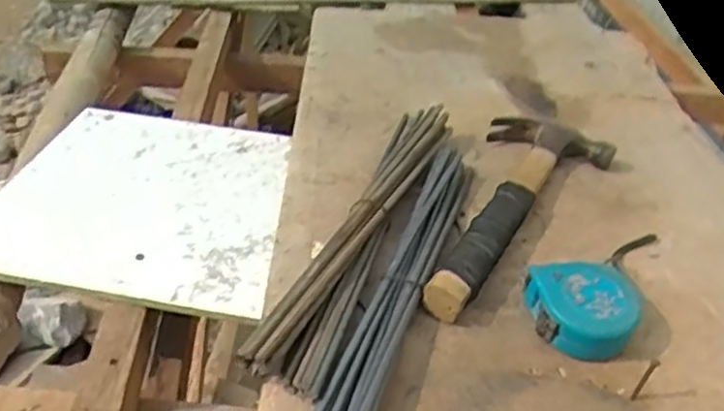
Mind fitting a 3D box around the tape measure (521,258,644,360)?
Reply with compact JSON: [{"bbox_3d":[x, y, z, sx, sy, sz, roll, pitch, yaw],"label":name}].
[{"bbox_3d":[0.175,0.083,0.578,0.081,0.046,0.075,-2,35,-11],"label":"tape measure"}]

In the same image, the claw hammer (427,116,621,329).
[{"bbox_3d":[0.123,-0.008,0.708,0.124,0.037,0.341,27,39,28],"label":"claw hammer"}]

